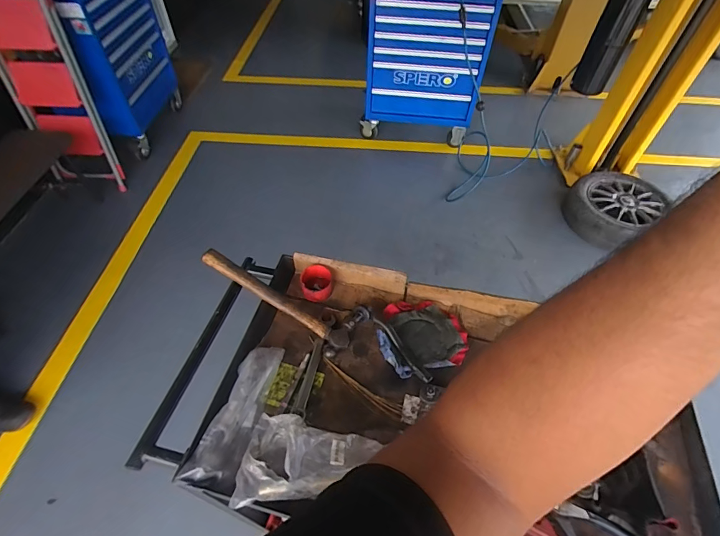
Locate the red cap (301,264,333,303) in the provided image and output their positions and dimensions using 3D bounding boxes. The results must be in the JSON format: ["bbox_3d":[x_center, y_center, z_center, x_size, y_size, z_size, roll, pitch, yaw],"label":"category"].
[{"bbox_3d":[-0.094,0.034,0.831,0.068,0.045,0.077,-3,52,-3],"label":"red cap"}]

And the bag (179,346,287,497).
[{"bbox_3d":[-0.197,0.237,0.638,0.078,0.038,0.241,14,53,10],"label":"bag"}]

